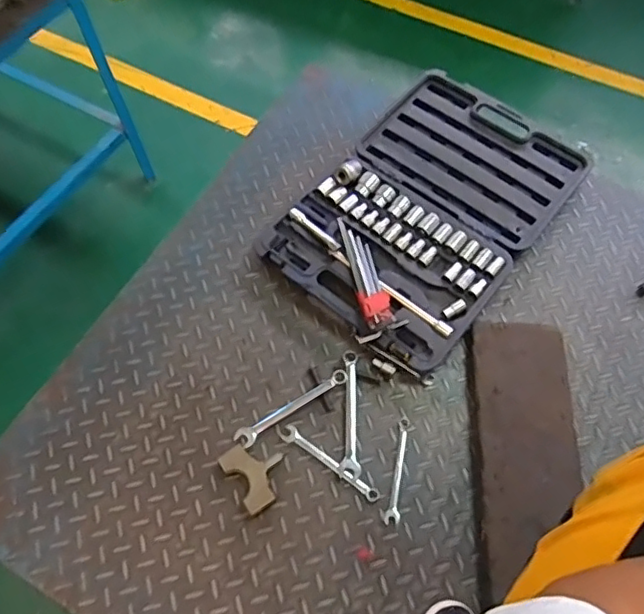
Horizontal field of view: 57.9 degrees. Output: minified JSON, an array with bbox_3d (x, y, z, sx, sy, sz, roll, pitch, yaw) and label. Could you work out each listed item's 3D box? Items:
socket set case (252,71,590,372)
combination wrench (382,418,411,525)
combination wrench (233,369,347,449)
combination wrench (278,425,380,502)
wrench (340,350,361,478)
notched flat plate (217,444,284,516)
[{"bbox_3d":[0.194,-0.182,1.055,0.372,0.053,0.558,35,66,17],"label":"socket set case"},{"bbox_3d":[0.113,0.237,0.852,0.023,0.009,0.152,11,62,5],"label":"combination wrench"},{"bbox_3d":[-0.044,0.154,0.893,0.192,0.014,0.032,-29,65,-16],"label":"combination wrench"},{"bbox_3d":[0.011,0.229,0.859,0.170,0.004,0.024,32,65,16],"label":"combination wrench"},{"bbox_3d":[0.045,0.158,0.894,0.028,0.009,0.197,2,61,0],"label":"wrench"},{"bbox_3d":[-0.094,0.238,0.845,0.078,0.022,0.098,-32,66,-17],"label":"notched flat plate"}]

